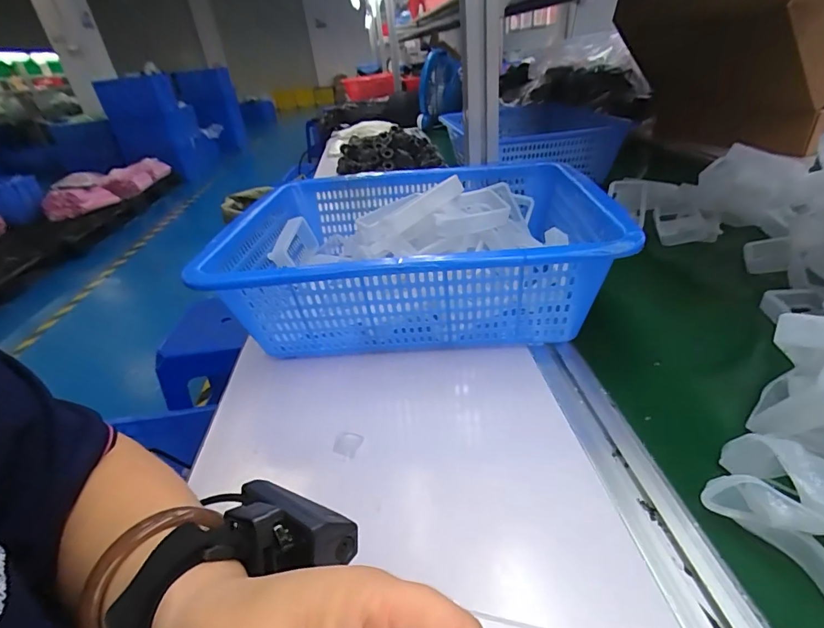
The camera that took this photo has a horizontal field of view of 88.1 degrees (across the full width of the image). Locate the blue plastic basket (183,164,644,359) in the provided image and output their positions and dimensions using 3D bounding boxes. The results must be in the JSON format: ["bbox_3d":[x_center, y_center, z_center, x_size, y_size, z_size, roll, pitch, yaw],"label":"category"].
[{"bbox_3d":[0.009,-0.071,0.481,0.386,0.115,0.306,-3,32,7],"label":"blue plastic basket"}]

